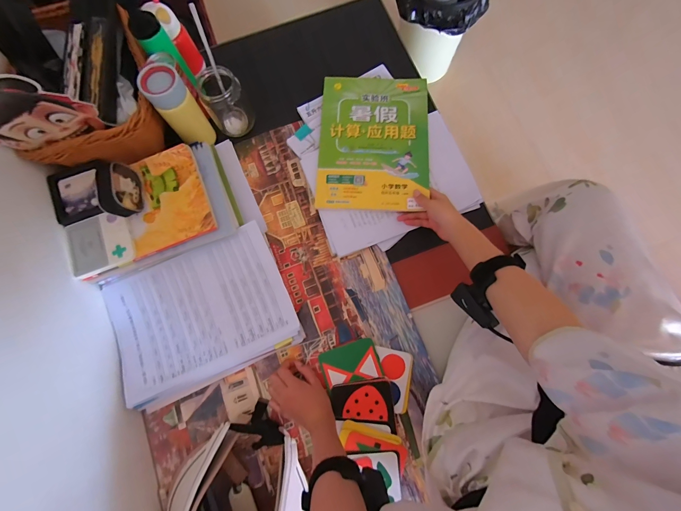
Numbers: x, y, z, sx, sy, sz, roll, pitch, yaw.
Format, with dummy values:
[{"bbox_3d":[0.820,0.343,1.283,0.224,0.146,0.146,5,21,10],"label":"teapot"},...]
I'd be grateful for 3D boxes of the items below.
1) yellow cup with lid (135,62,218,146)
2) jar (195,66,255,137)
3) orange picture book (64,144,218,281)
[{"bbox_3d":[-0.288,-0.263,0.548,0.062,0.147,0.066,0,79,1],"label":"yellow cup with lid"},{"bbox_3d":[-0.219,-0.292,0.583,0.080,0.113,0.068,-30,80,-4],"label":"jar"},{"bbox_3d":[-0.354,-0.079,0.522,0.240,0.019,0.166,-22,79,-3],"label":"orange picture book"}]

